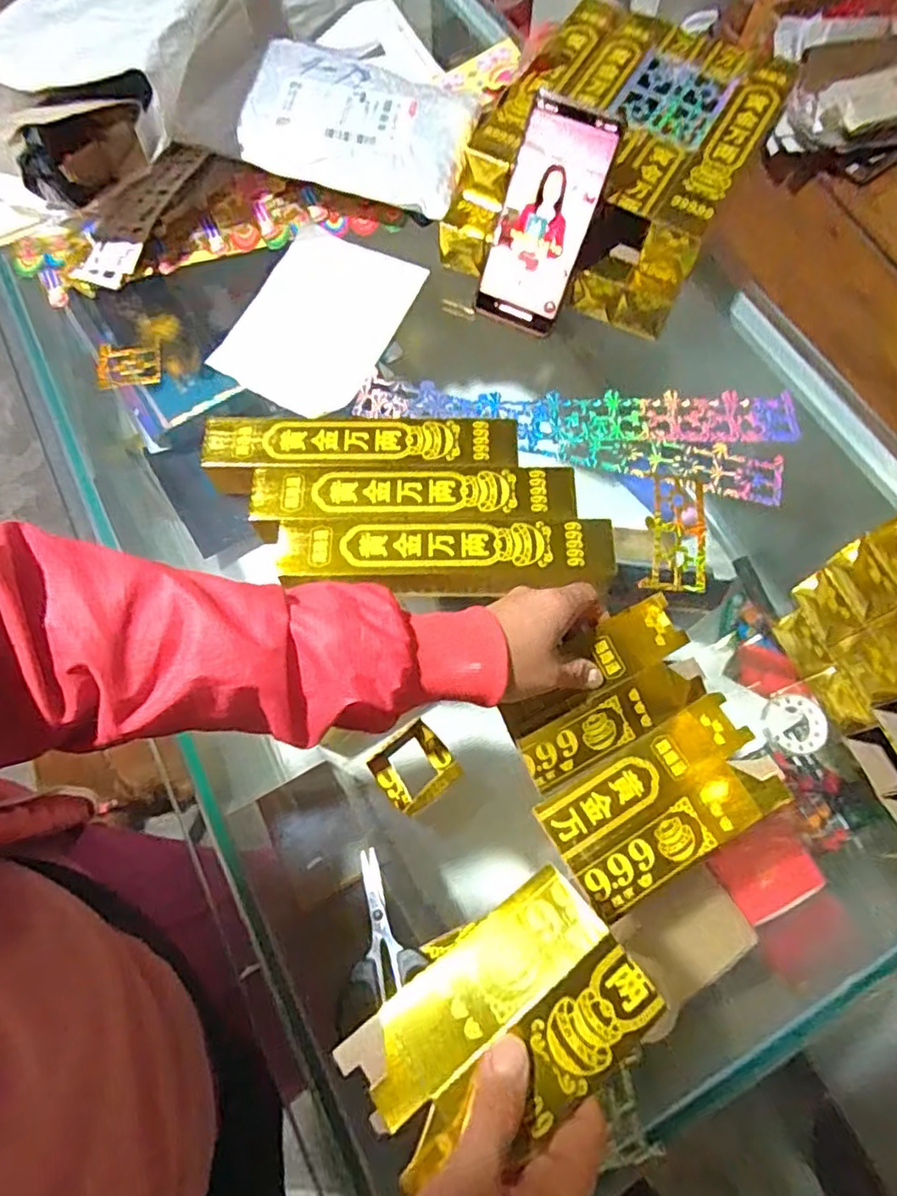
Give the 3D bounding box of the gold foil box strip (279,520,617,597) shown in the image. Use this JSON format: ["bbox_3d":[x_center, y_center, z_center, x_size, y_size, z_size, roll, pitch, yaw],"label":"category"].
[{"bbox_3d":[0.000,-0.029,0.446,0.227,0.019,0.048,-1,70,0],"label":"gold foil box strip"}]

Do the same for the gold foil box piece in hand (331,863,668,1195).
[{"bbox_3d":[0.023,0.197,0.291,0.131,0.018,0.081,-35,73,-11],"label":"gold foil box piece in hand"}]

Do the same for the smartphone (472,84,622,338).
[{"bbox_3d":[0.075,-0.301,0.510,0.075,0.161,0.018,27,39,10],"label":"smartphone"}]

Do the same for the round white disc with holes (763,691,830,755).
[{"bbox_3d":[0.239,0.086,0.433,0.035,0.005,0.040,-26,74,17],"label":"round white disc with holes"}]

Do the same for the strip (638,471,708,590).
[{"bbox_3d":[0.174,-0.050,0.486,0.044,0.007,0.098,5,69,9],"label":"strip"}]

